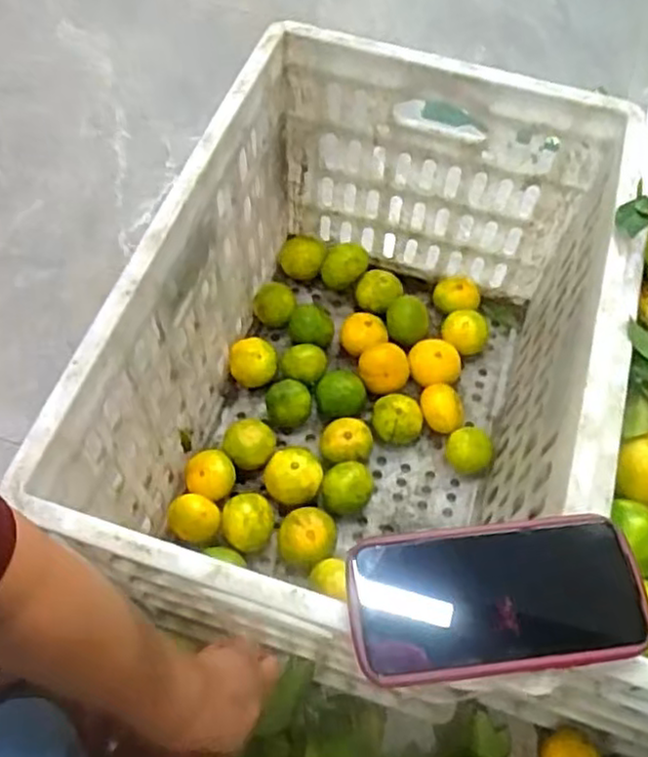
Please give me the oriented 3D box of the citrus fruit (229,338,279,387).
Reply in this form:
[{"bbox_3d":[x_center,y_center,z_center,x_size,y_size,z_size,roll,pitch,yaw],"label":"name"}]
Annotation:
[{"bbox_3d":[-0.080,-0.015,0.797,0.052,0.046,0.047,-7,63,-5],"label":"citrus fruit"}]

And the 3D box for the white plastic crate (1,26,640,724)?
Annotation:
[{"bbox_3d":[0.043,-0.017,0.653,0.356,0.295,0.485,16,63,7],"label":"white plastic crate"}]

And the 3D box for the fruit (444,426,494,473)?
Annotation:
[{"bbox_3d":[0.157,0.080,0.756,0.044,0.034,0.045,1,62,-1],"label":"fruit"}]

